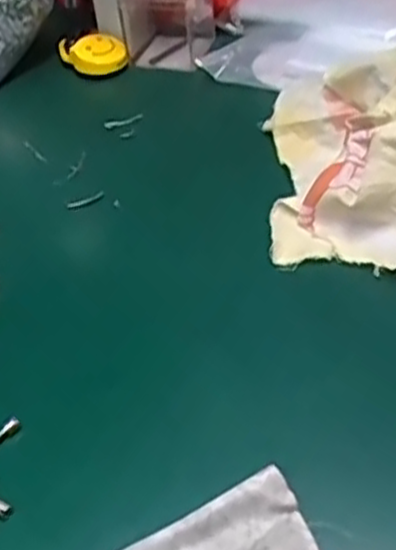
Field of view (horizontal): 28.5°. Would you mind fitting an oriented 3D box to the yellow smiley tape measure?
[{"bbox_3d":[-0.080,-0.174,0.606,0.050,0.011,0.039,39,70,24],"label":"yellow smiley tape measure"}]

